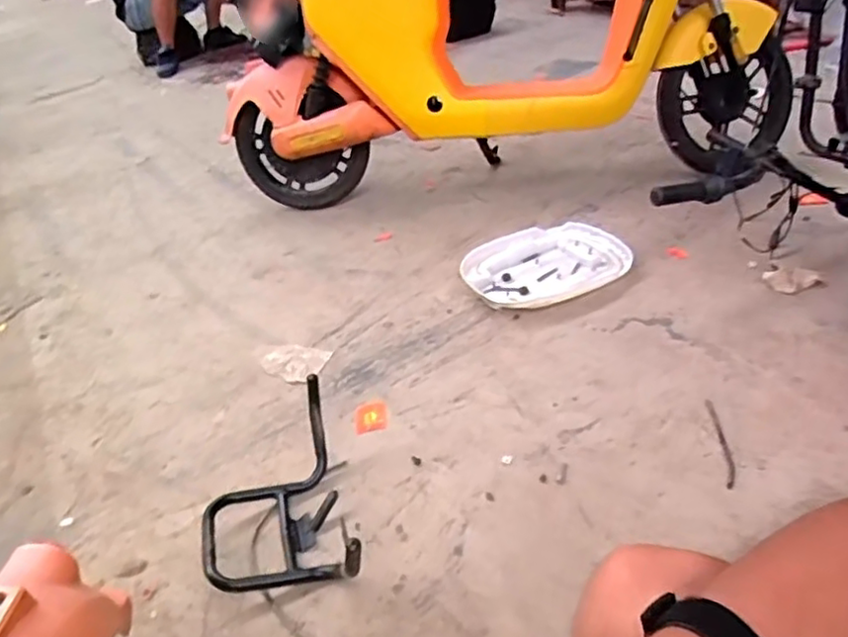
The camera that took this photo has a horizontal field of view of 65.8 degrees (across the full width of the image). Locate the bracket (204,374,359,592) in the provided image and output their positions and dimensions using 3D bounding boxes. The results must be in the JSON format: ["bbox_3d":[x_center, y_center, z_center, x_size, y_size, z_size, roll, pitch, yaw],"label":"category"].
[{"bbox_3d":[-0.218,0.250,0.928,0.207,0.129,0.250,-15,35,-10],"label":"bracket"}]

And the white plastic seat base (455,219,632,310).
[{"bbox_3d":[0.263,-0.118,1.444,0.362,0.046,0.255,-18,36,-15],"label":"white plastic seat base"}]

